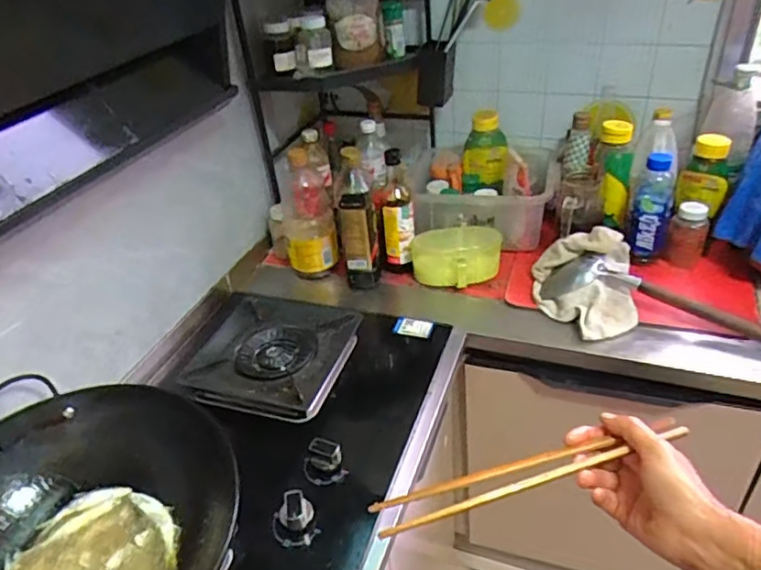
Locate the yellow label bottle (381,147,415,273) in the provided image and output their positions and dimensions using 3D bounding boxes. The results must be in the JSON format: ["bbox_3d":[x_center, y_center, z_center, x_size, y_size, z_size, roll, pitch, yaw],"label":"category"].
[{"bbox_3d":[0.031,-0.140,1.123,0.069,0.239,0.070,-3,34,4],"label":"yellow label bottle"}]

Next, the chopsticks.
[{"bbox_3d":[0.122,0.149,0.461,0.260,0.013,0.033,-13,35,-8],"label":"chopsticks"}]

